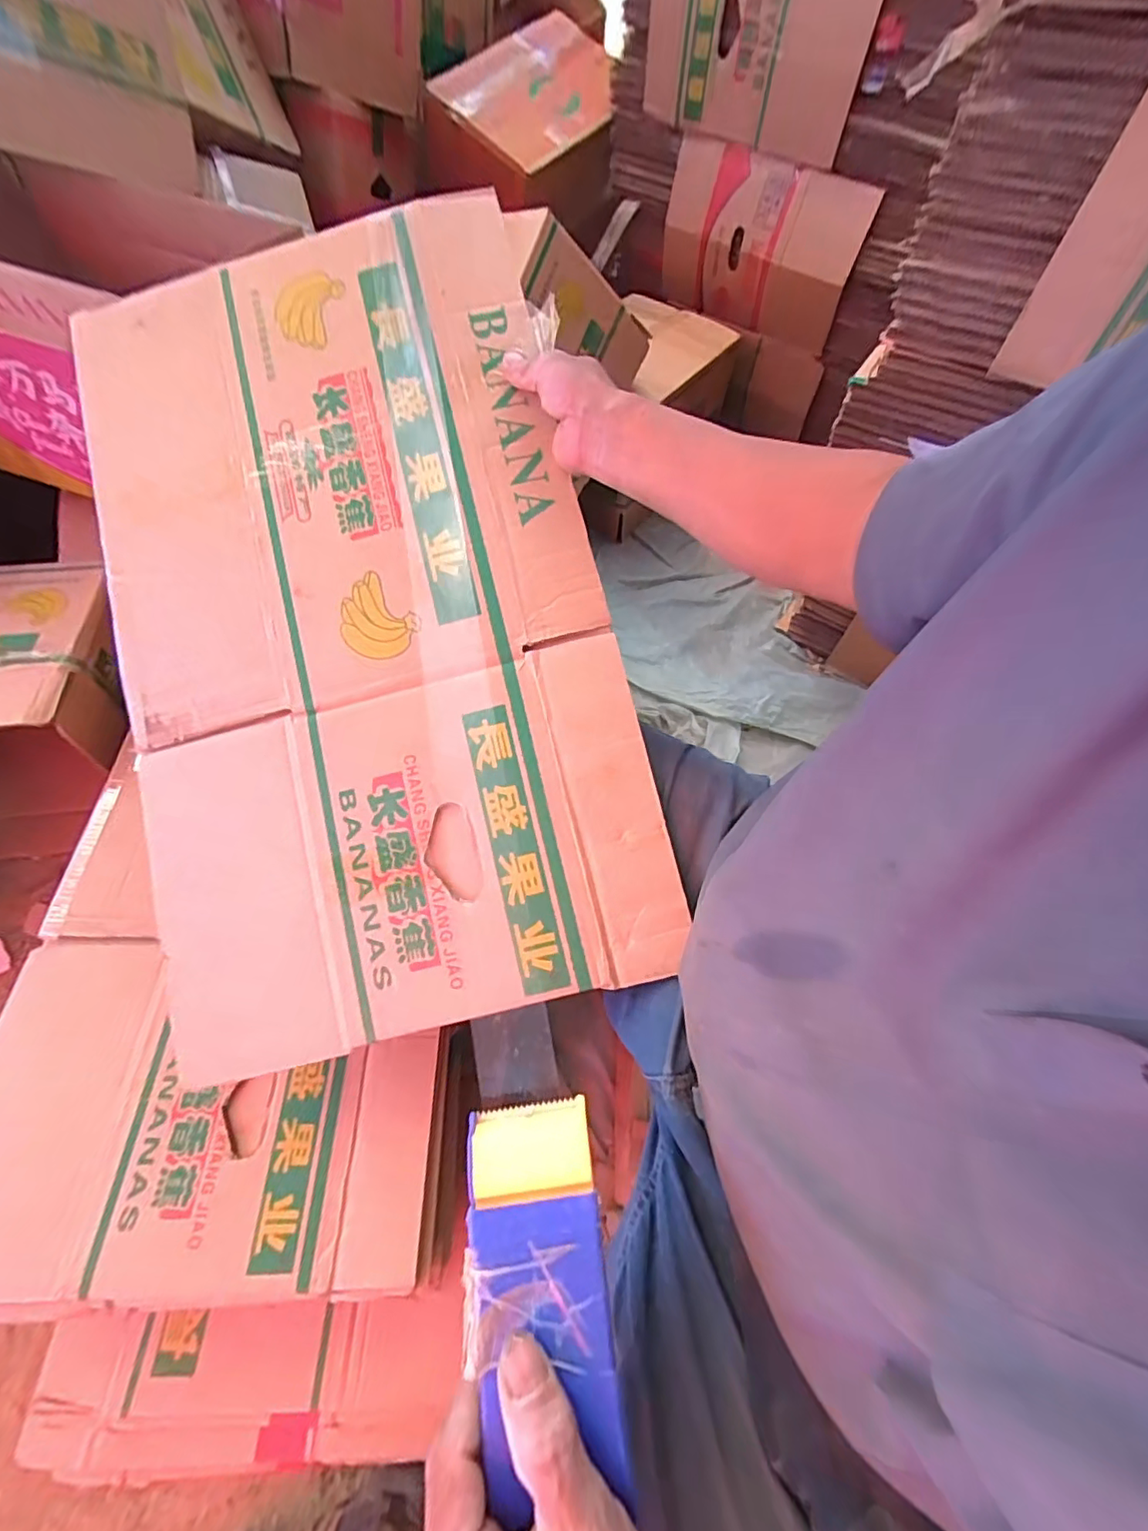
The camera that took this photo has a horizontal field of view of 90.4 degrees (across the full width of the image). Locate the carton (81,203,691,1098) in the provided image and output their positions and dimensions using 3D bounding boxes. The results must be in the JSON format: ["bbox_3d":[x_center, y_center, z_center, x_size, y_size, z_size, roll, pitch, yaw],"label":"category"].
[{"bbox_3d":[-0.183,-0.126,0.467,0.401,0.015,0.655,-14,84,3],"label":"carton"}]

